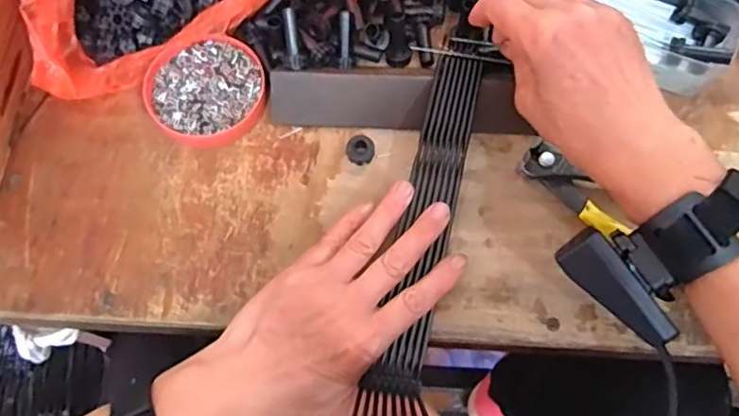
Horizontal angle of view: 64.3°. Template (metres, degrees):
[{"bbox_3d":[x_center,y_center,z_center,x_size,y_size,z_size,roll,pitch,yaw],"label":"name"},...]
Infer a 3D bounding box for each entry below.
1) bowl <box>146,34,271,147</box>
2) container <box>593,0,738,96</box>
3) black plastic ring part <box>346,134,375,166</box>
[{"bbox_3d":[-0.112,-0.081,0.406,0.079,0.022,0.075,-26,71,-9],"label":"bowl"},{"bbox_3d":[0.196,-0.129,0.418,0.117,0.034,0.060,23,71,8],"label":"container"},{"bbox_3d":[-0.006,-0.040,0.398,0.018,0.010,0.018,0,69,0],"label":"black plastic ring part"}]

